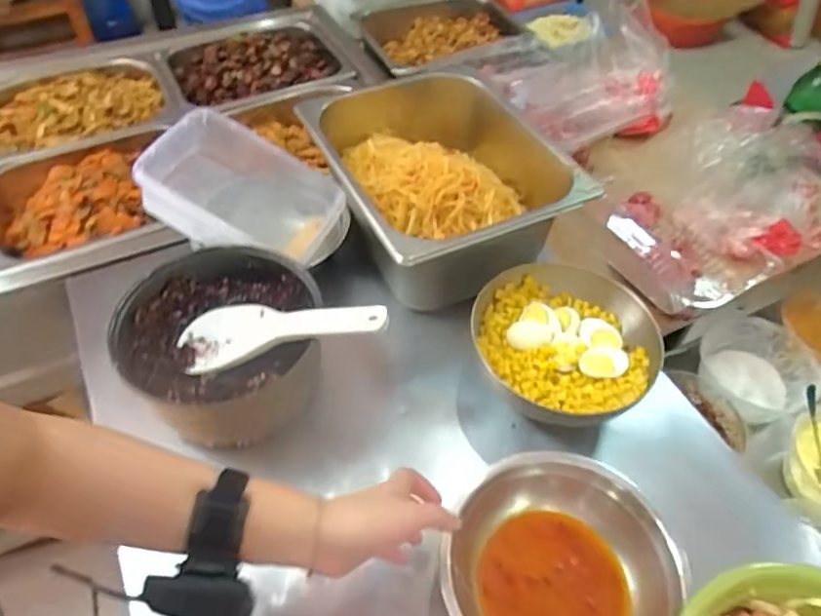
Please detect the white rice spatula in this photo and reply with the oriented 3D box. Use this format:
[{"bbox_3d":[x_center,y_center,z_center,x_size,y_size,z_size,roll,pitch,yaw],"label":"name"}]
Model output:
[{"bbox_3d":[-0.136,0.023,0.611,0.242,0.019,0.075,-8,46,25],"label":"white rice spatula"}]

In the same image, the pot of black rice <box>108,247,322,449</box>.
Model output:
[{"bbox_3d":[-0.197,0.033,0.636,0.183,0.099,0.172,1,50,-1],"label":"pot of black rice"}]

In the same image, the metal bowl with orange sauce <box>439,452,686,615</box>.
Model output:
[{"bbox_3d":[0.125,0.231,0.521,0.174,0.081,0.188,1,50,-1],"label":"metal bowl with orange sauce"}]

